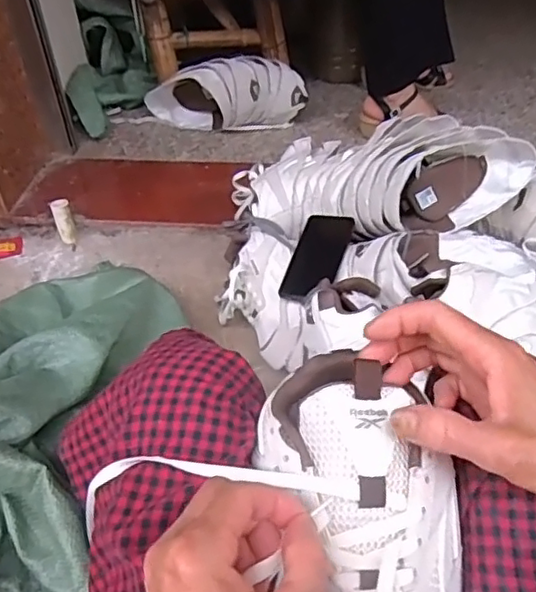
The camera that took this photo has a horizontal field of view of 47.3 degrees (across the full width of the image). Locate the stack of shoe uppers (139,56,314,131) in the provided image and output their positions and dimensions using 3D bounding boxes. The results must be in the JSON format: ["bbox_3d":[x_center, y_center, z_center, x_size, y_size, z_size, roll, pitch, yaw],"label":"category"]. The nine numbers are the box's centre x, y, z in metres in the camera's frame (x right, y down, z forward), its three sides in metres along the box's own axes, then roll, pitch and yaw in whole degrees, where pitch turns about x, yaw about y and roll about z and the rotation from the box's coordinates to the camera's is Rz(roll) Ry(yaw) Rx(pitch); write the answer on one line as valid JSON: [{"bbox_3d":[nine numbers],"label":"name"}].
[{"bbox_3d":[-0.097,-0.421,1.308,0.352,0.143,0.111,1,46,4],"label":"stack of shoe uppers"}]

